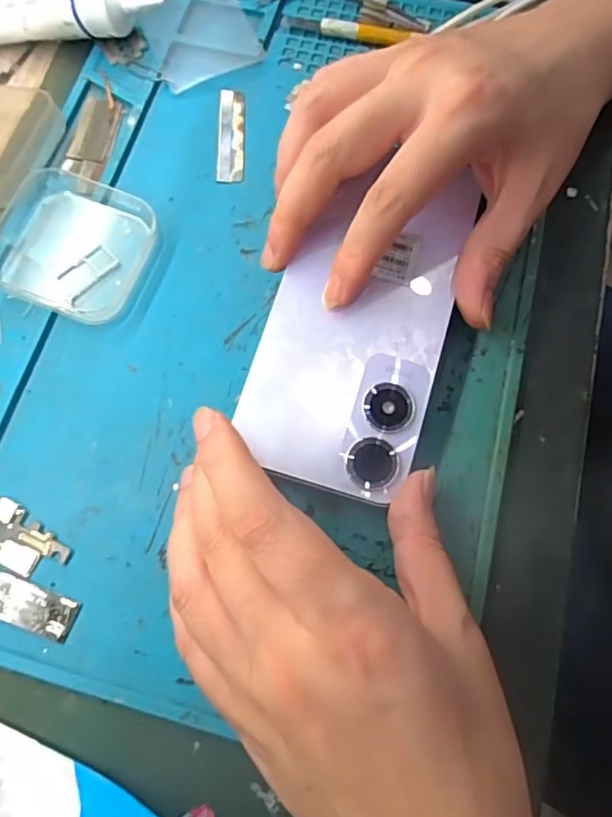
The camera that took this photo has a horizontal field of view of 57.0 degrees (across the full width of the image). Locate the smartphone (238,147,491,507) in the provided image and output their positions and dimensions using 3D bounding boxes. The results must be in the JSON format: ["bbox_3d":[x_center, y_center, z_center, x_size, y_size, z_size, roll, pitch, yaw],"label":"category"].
[{"bbox_3d":[0.022,-0.037,0.235,0.072,0.014,0.139,18,72,4],"label":"smartphone"}]

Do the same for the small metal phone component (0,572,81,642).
[{"bbox_3d":[-0.109,0.074,0.214,0.043,0.004,0.015,20,72,5],"label":"small metal phone component"}]

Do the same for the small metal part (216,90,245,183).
[{"bbox_3d":[-0.038,-0.137,0.283,0.013,0.004,0.054,0,72,-2],"label":"small metal part"}]

